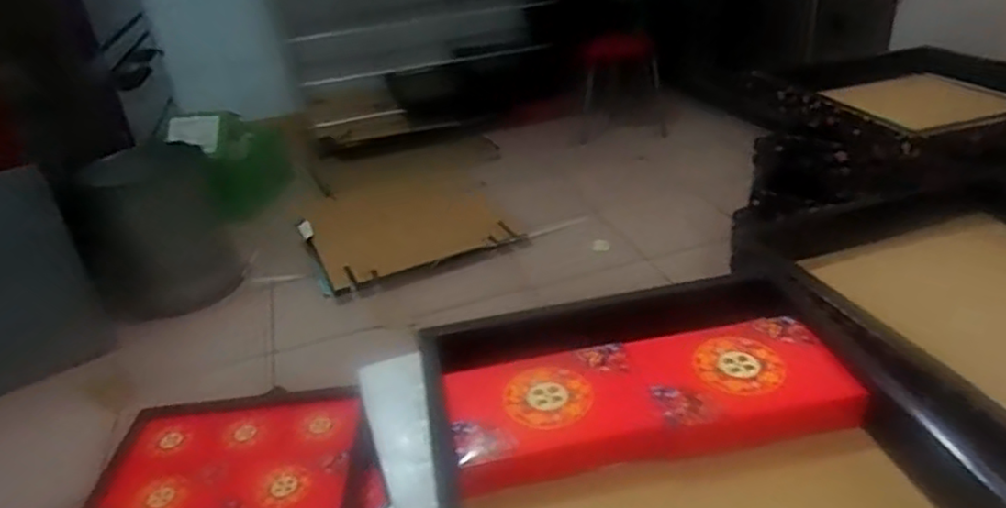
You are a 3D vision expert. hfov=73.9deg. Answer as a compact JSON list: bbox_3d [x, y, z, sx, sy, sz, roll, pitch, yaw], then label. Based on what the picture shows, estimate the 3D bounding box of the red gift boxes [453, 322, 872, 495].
[{"bbox_3d":[0.142,0.140,0.658,0.380,0.034,0.153,-7,30,-4],"label":"red gift boxes"}]

